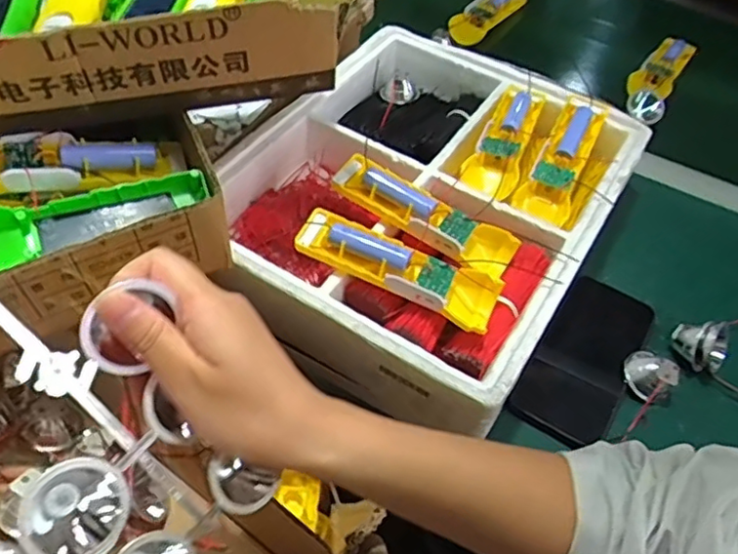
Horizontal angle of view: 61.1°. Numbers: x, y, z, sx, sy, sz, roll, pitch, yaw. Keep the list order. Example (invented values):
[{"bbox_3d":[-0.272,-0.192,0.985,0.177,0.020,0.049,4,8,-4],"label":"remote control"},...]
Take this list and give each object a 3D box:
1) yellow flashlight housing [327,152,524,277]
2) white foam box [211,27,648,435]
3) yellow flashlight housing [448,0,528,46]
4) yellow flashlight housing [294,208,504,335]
[{"bbox_3d":[0.045,-0.050,0.536,0.163,0.039,0.049,27,54,15],"label":"yellow flashlight housing"},{"bbox_3d":[0.054,-0.079,0.602,0.307,0.098,0.372,28,54,16],"label":"white foam box"},{"bbox_3d":[0.174,-0.384,0.905,0.065,0.039,0.163,28,54,16],"label":"yellow flashlight housing"},{"bbox_3d":[0.023,-0.004,0.502,0.163,0.050,0.048,19,52,10],"label":"yellow flashlight housing"}]

